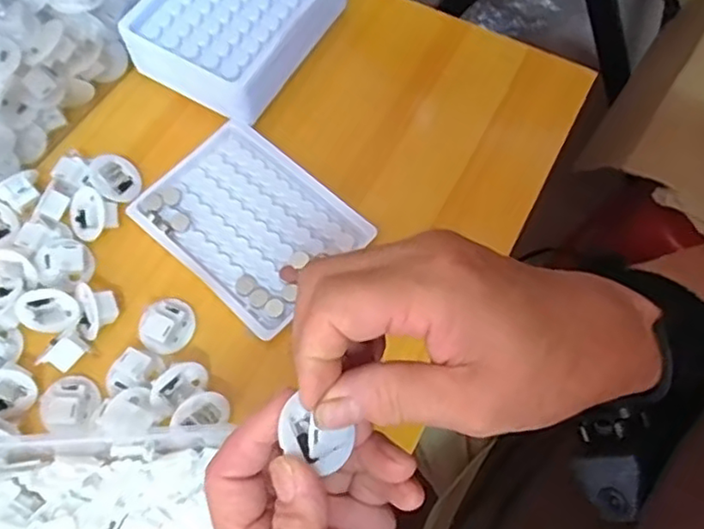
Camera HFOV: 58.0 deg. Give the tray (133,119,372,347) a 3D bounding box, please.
[{"bbox_3d":[-0.064,-0.028,0.395,0.127,0.008,0.095,40,71,15],"label":"tray"}]

